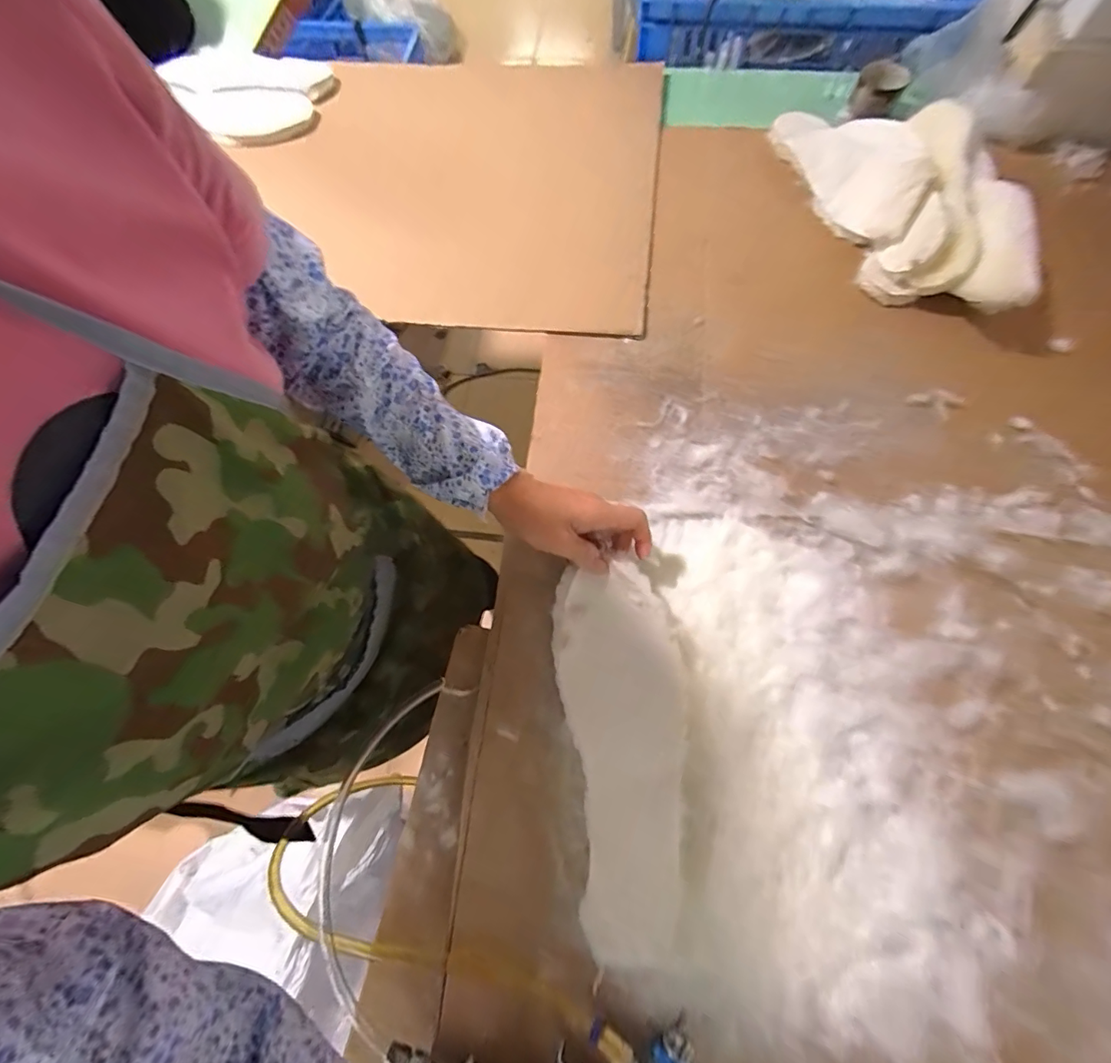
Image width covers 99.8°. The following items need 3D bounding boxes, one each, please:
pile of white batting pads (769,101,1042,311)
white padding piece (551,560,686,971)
[{"bbox_3d":[0.418,-0.415,0.562,0.164,0.086,0.383,-16,72,-1],"label":"pile of white batting pads"},{"bbox_3d":[0.053,0.169,0.368,0.096,0.021,0.277,-3,76,0],"label":"white padding piece"}]

